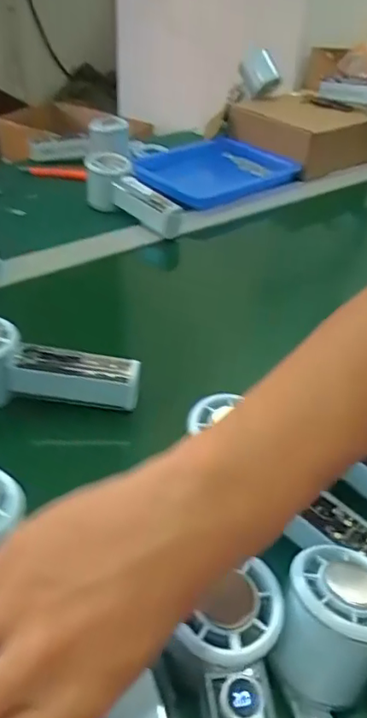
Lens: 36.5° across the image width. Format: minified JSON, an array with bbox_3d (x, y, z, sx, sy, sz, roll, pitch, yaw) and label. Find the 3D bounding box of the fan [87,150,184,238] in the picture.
[{"bbox_3d":[-0.061,-0.200,0.699,0.146,0.058,0.048,37,48,17],"label":"fan"}]

